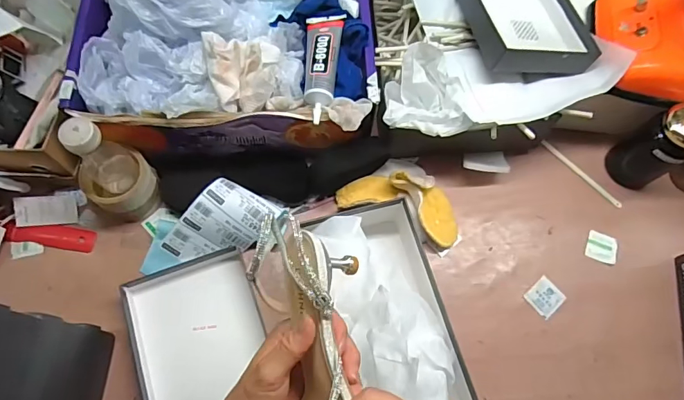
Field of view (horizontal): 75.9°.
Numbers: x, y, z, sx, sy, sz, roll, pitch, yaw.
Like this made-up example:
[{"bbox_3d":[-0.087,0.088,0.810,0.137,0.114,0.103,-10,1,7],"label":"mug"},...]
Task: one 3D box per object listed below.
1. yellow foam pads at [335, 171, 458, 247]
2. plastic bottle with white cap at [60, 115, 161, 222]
[{"bbox_3d":[0.091,-0.003,0.654,0.186,0.052,0.088,21,69,5],"label":"yellow foam pads"},{"bbox_3d":[-0.302,-0.036,0.579,0.074,0.185,0.083,39,72,12],"label":"plastic bottle with white cap"}]

